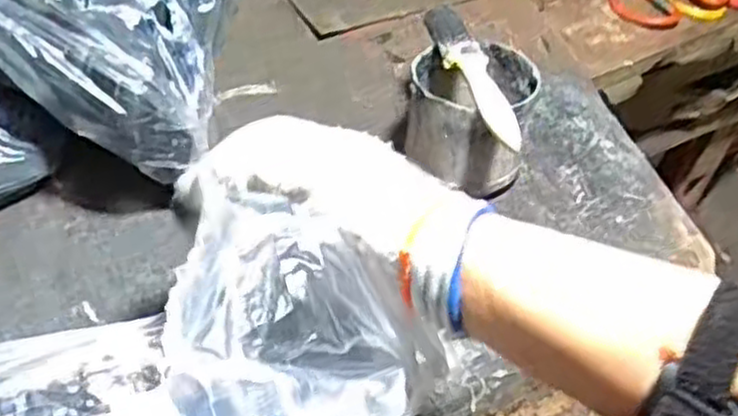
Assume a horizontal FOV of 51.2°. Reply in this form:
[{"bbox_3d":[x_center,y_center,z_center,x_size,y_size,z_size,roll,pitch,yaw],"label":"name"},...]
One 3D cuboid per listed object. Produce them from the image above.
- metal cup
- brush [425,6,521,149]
[{"bbox_3d":[0.072,-0.063,0.571,0.092,0.100,0.121,19,51,14],"label":"metal cup"},{"bbox_3d":[0.074,-0.093,0.533,0.028,0.010,0.150,-13,51,-12],"label":"brush"}]

